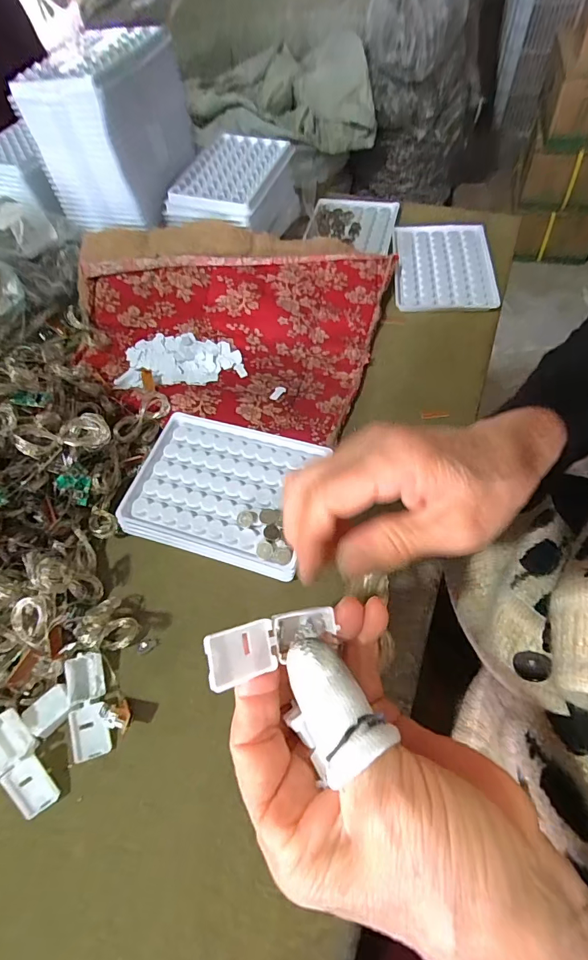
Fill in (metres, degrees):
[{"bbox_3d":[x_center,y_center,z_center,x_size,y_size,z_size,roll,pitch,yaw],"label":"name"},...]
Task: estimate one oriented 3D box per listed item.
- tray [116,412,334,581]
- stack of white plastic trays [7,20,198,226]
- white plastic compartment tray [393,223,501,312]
[{"bbox_3d":[-0.051,0.006,0.305,0.124,0.023,0.099,13,61,12],"label":"tray"},{"bbox_3d":[-0.169,-0.331,0.408,0.104,0.119,0.123,10,61,10],"label":"stack of white plastic trays"},{"bbox_3d":[0.151,-0.216,0.434,0.096,0.011,0.128,3,60,6],"label":"white plastic compartment tray"}]

